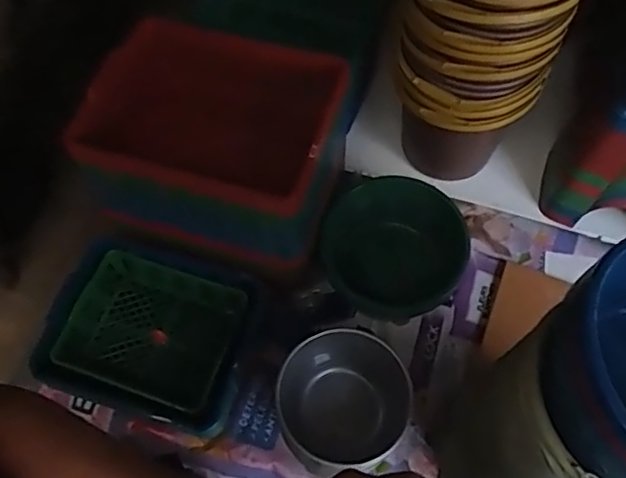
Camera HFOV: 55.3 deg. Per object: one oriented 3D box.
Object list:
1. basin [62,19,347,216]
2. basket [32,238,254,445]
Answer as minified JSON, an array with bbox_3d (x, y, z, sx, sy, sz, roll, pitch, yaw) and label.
[{"bbox_3d":[-0.153,-0.199,0.961,0.372,0.101,0.305,14,64,8],"label":"basin"},{"bbox_3d":[-0.267,0.165,1.034,0.339,0.106,0.269,16,64,8],"label":"basket"}]

